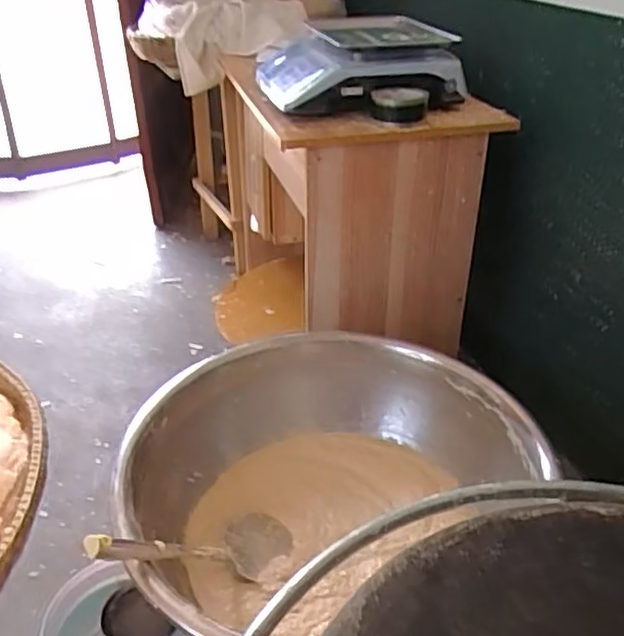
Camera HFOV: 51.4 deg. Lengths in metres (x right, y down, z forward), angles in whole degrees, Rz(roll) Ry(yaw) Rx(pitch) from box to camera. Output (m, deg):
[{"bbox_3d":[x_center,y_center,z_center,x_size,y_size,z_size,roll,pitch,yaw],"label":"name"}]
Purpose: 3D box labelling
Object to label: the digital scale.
[{"bbox_3d":[0.081,-0.483,1.236,0.298,0.129,0.343,-10,34,-14],"label":"digital scale"}]

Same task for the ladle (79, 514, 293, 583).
[{"bbox_3d":[-0.148,0.292,0.844,0.086,0.372,0.079,27,84,32],"label":"ladle"}]

